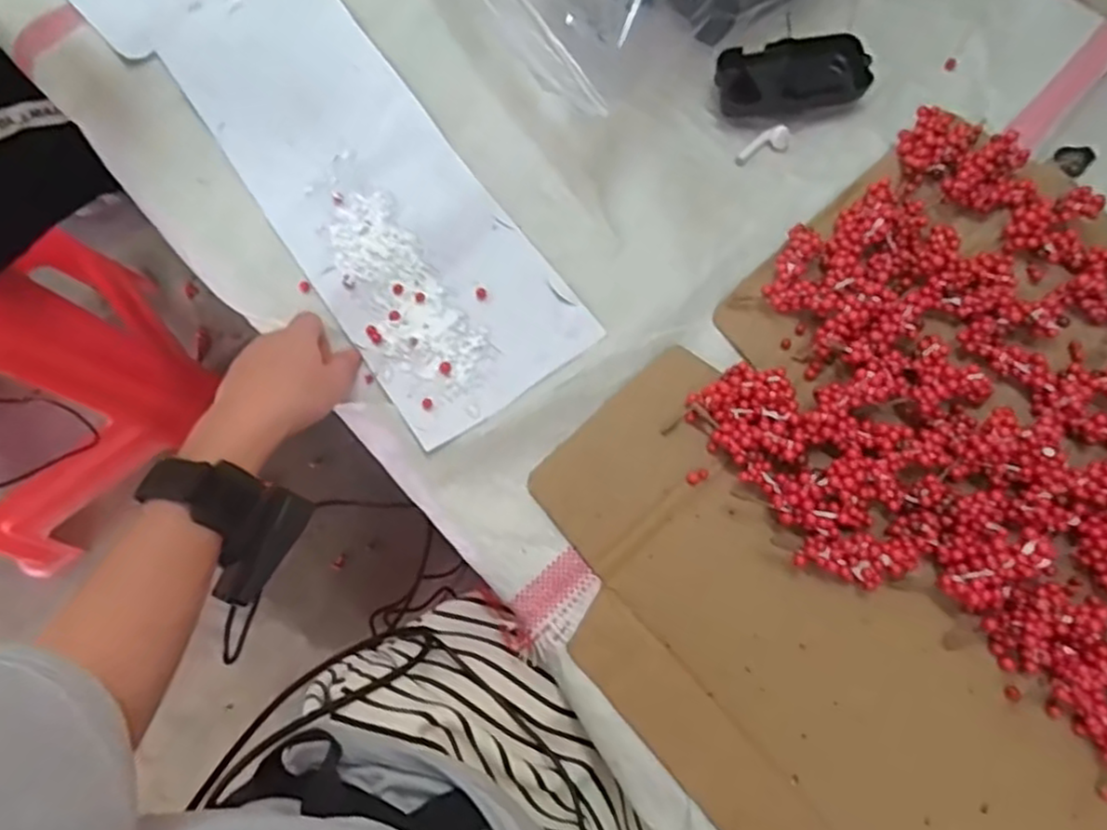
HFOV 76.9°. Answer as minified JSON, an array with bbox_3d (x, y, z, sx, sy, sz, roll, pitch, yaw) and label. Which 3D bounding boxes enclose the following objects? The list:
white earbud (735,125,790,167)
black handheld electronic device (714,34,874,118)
[{"bbox_3d":[0.154,-0.197,0.515,0.043,0.009,0.017,-29,74,7],"label":"white earbud"},{"bbox_3d":[0.176,-0.251,0.519,0.106,0.023,0.050,-4,74,1],"label":"black handheld electronic device"}]

